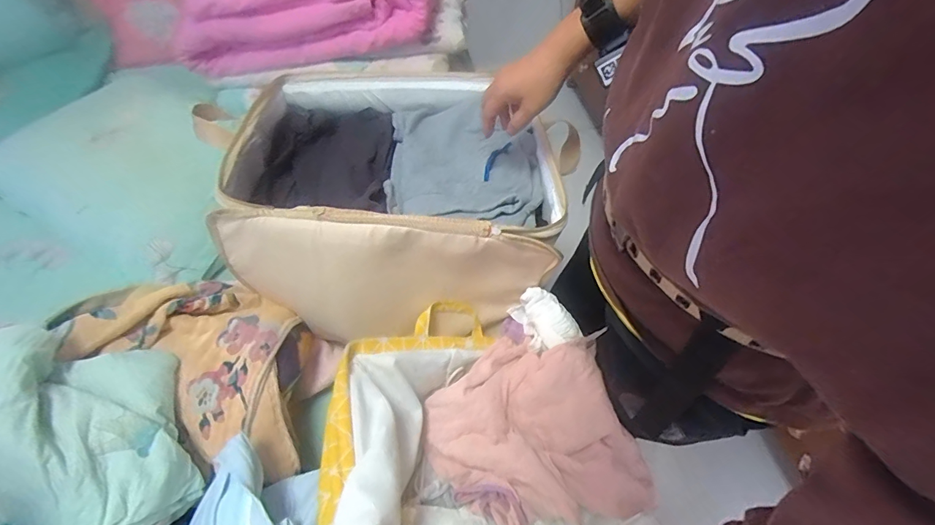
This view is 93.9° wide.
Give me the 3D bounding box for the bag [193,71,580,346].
[{"bbox_3d":[-0.104,-0.118,0.663,0.474,0.190,0.404,9,57,4],"label":"bag"}]

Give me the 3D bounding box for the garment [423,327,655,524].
[{"bbox_3d":[0.087,0.210,0.573,0.275,0.098,0.224,-5,58,-5],"label":"garment"}]

